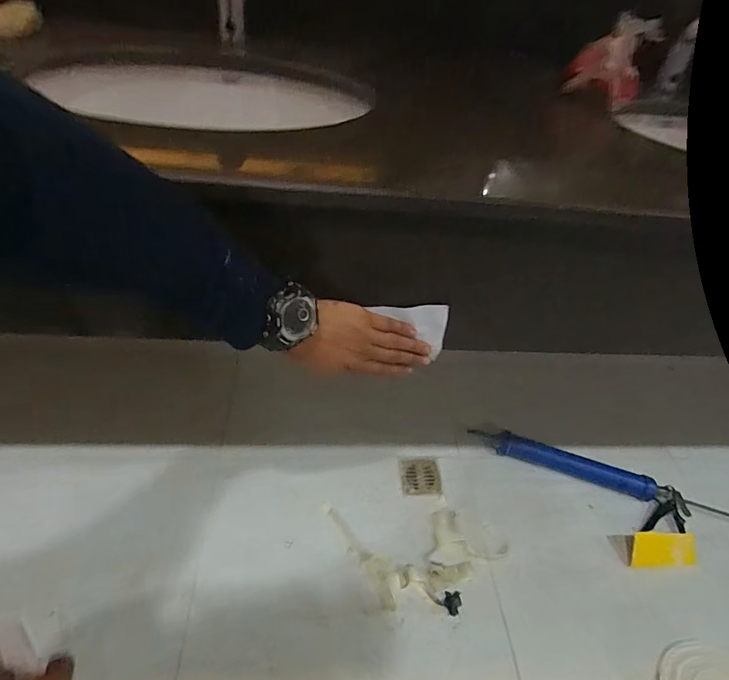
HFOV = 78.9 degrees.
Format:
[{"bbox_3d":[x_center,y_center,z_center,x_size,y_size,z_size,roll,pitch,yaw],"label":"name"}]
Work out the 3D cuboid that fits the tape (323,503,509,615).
[{"bbox_3d":[0.113,0.452,0.939,0.380,0.030,0.212,2,42,-5],"label":"tape"}]

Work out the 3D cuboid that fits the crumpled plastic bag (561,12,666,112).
[{"bbox_3d":[0.356,-0.408,0.645,0.108,0.102,0.072,22,44,16],"label":"crumpled plastic bag"}]

